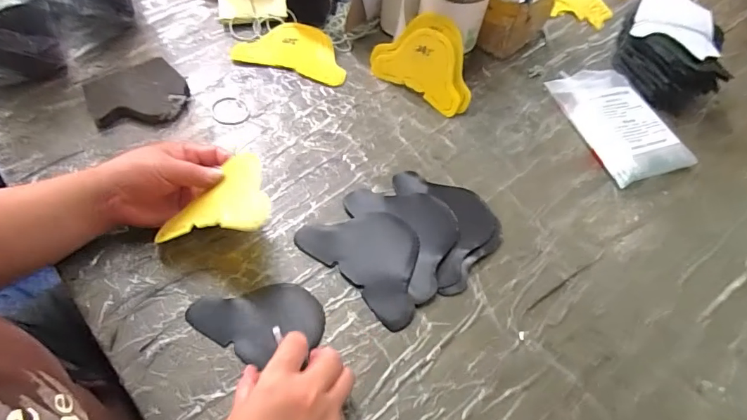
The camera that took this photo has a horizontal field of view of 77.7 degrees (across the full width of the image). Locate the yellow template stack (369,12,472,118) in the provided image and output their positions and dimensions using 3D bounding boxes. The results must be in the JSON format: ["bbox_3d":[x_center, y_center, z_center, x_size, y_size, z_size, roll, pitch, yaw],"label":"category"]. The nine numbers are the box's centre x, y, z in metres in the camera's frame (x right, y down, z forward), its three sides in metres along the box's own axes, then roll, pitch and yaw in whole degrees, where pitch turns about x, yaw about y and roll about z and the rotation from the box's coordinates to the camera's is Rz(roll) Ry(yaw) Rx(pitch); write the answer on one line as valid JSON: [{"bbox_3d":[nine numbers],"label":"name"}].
[{"bbox_3d":[0.068,-0.192,0.585,0.139,0.099,0.013,32,32,13],"label":"yellow template stack"}]

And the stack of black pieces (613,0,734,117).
[{"bbox_3d":[0.403,-0.217,0.631,0.119,0.082,0.136,21,59,9],"label":"stack of black pieces"}]

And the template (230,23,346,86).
[{"bbox_3d":[-0.108,-0.223,0.642,0.154,0.009,0.094,15,63,3],"label":"template"}]

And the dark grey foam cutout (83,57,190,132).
[{"bbox_3d":[-0.280,-0.137,0.553,0.108,0.021,0.094,-22,62,-17],"label":"dark grey foam cutout"}]

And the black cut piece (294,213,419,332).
[{"bbox_3d":[0.001,0.045,0.478,0.141,0.012,0.091,39,63,19],"label":"black cut piece"}]

